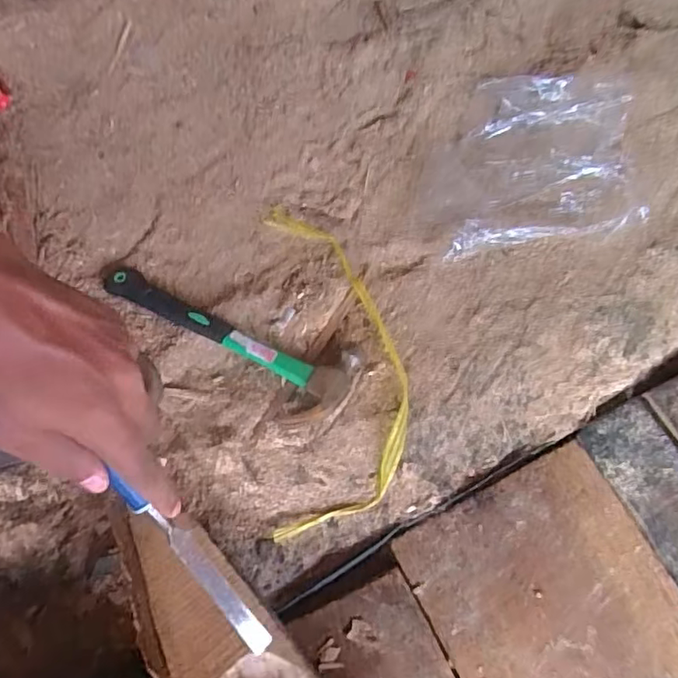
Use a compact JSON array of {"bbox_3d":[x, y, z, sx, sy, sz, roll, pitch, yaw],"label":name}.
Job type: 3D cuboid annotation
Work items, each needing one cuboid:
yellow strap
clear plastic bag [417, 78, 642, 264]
[{"bbox_3d":[-0.004,0.007,0.520,0.122,0.015,0.327,-5,68,-1],"label":"yellow strap"},{"bbox_3d":[0.193,-0.194,0.585,0.226,0.031,0.216,-4,68,-1],"label":"clear plastic bag"}]

